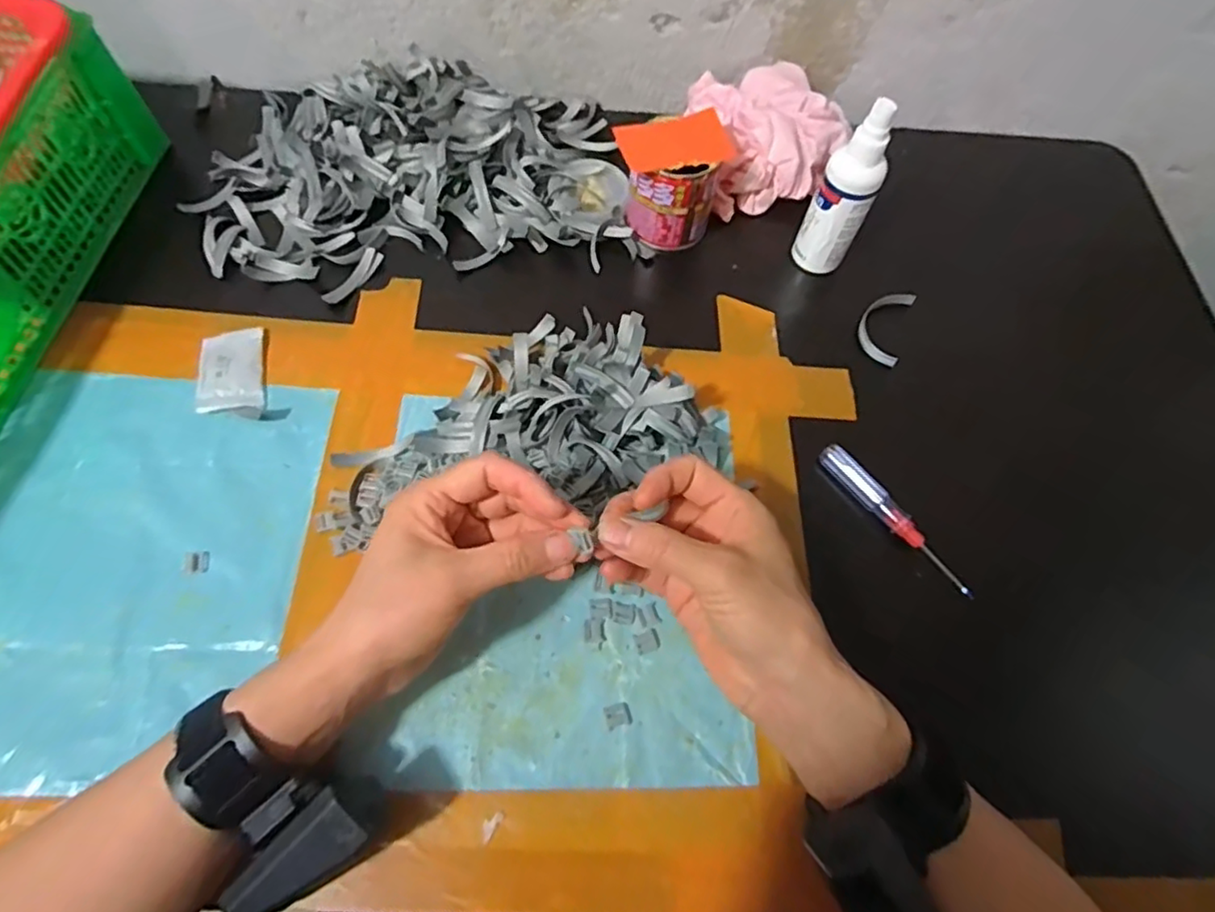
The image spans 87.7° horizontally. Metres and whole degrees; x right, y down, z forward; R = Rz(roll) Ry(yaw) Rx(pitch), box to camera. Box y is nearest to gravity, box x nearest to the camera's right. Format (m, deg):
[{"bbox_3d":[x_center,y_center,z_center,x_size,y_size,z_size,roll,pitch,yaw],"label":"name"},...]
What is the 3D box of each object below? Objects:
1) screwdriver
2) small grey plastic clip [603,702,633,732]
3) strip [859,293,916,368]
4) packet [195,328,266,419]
[{"bbox_3d":[0.181,0.038,0.399,0.013,0.011,0.118,-32,69,-18],"label":"screwdriver"},{"bbox_3d":[0.006,0.141,0.343,0.014,0.004,0.012,-12,64,-9],"label":"small grey plastic clip"},{"bbox_3d":[0.207,-0.098,0.475,0.031,0.009,0.069,23,64,9],"label":"strip"},{"bbox_3d":[-0.250,-0.056,0.422,0.039,0.009,0.071,-11,64,-9],"label":"packet"}]

